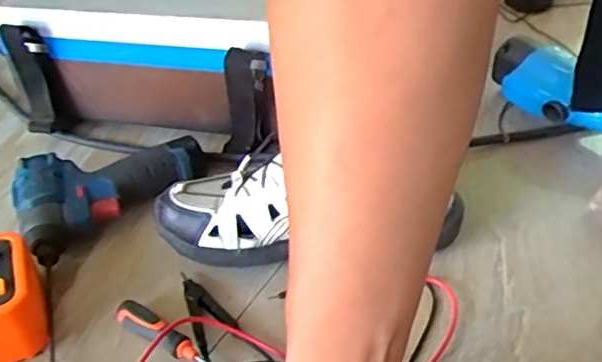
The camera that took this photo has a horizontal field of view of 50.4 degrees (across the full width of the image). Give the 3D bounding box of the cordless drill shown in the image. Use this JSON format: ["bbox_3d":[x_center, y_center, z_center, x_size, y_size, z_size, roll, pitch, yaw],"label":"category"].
[{"bbox_3d":[-0.201,0.001,0.659,0.195,0.060,0.109,-31,46,-28],"label":"cordless drill"}]

